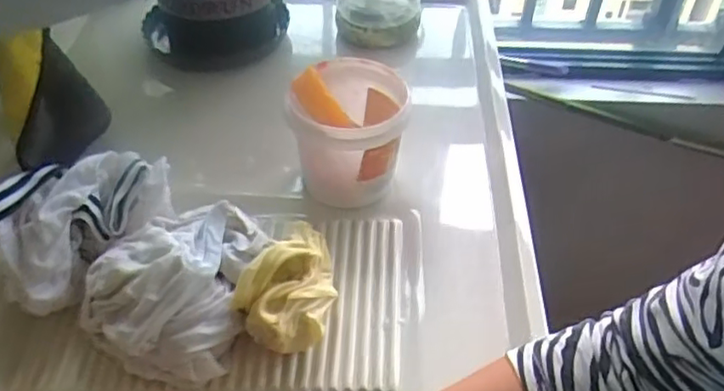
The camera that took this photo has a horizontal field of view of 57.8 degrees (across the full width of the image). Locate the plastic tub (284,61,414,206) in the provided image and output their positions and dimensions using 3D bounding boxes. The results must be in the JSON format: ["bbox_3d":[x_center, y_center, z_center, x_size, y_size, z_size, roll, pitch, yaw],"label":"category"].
[{"bbox_3d":[-0.015,-0.062,0.660,0.116,0.121,0.108,0,45,-1],"label":"plastic tub"}]

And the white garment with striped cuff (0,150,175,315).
[{"bbox_3d":[-0.255,0.017,0.591,0.099,0.079,0.155,32,53,27],"label":"white garment with striped cuff"}]

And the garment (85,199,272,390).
[{"bbox_3d":[-0.161,0.076,0.563,0.134,0.103,0.142,14,47,12],"label":"garment"}]

